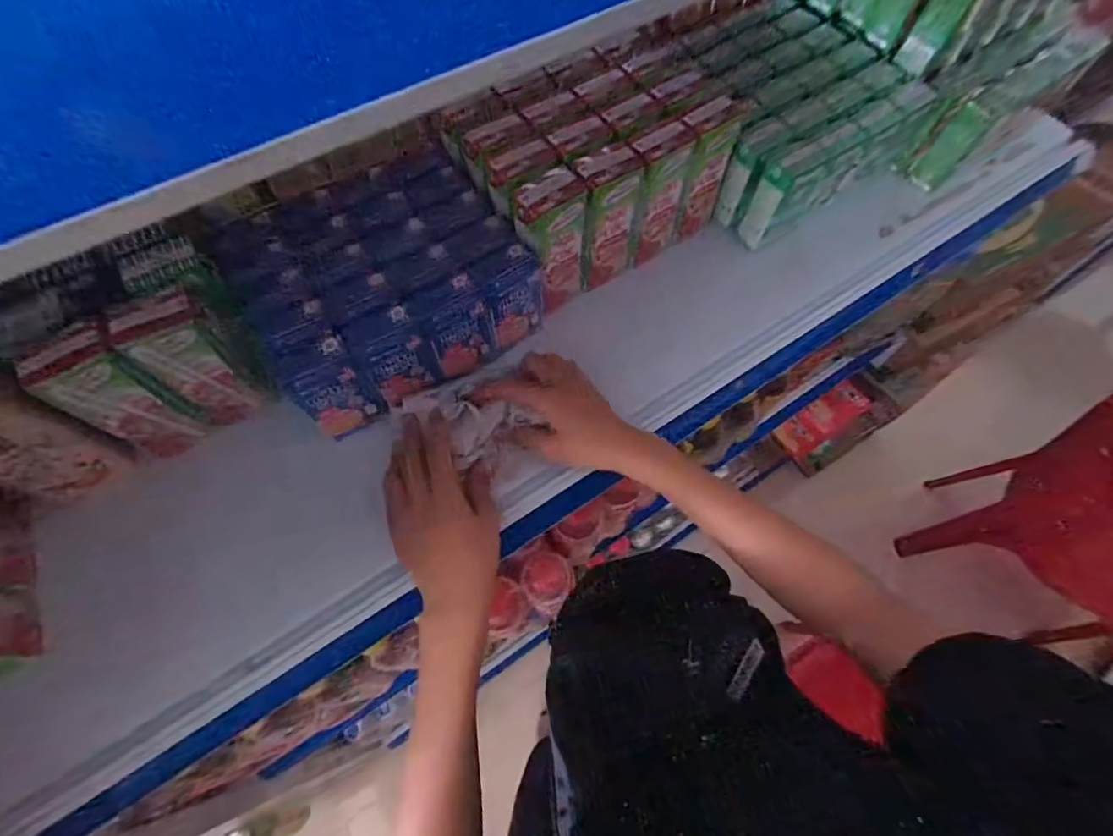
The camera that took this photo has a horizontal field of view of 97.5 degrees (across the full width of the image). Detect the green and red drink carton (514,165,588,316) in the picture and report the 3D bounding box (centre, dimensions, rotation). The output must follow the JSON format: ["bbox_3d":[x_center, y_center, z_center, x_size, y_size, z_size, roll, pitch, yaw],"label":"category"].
[{"bbox_3d":[-0.003,-0.147,0.413,0.053,0.121,0.039,-39,69,-16],"label":"green and red drink carton"}]

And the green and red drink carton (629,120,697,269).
[{"bbox_3d":[0.083,-0.193,0.436,0.060,0.112,0.031,-37,69,-15],"label":"green and red drink carton"}]

